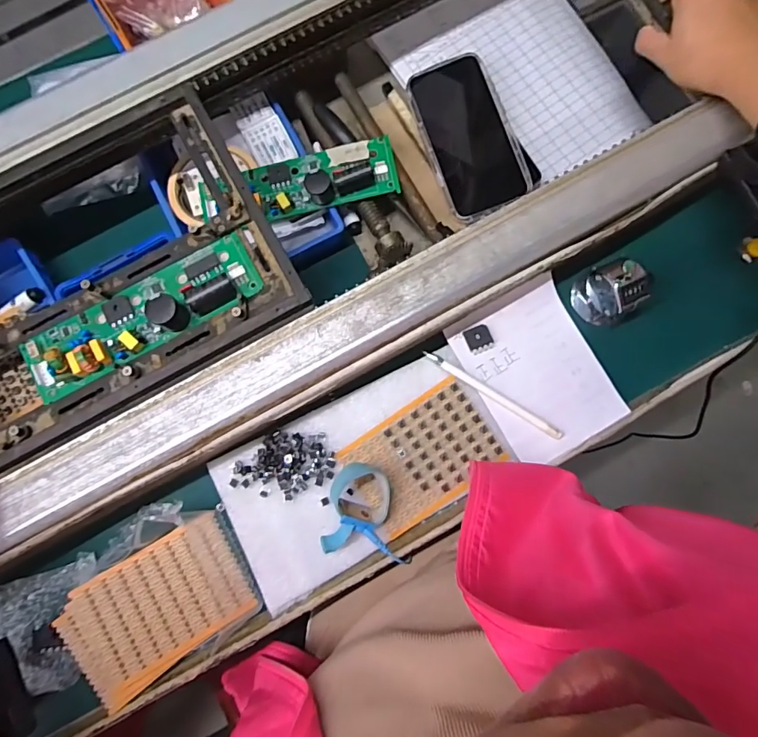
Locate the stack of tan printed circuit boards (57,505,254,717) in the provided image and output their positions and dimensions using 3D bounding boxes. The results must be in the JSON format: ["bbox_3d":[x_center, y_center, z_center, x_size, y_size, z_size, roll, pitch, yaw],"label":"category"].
[{"bbox_3d":[-0.178,0.193,0.370,0.140,0.005,0.092,-30,84,-5],"label":"stack of tan printed circuit boards"}]

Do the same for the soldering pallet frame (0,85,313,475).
[{"bbox_3d":[-0.236,-0.073,0.375,0.300,0.035,0.220,-29,84,-5],"label":"soldering pallet frame"}]

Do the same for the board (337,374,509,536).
[{"bbox_3d":[0.038,0.074,0.390,0.120,0.008,0.085,-33,84,-5],"label":"board"}]

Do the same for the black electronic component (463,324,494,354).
[{"bbox_3d":[0.086,-0.025,0.397,0.022,0.006,0.022,-22,83,-4],"label":"black electronic component"}]

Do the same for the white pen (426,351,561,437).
[{"bbox_3d":[0.097,0.022,0.390,0.131,0.006,0.008,32,83,3],"label":"white pen"}]

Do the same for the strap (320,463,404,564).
[{"bbox_3d":[-0.011,0.116,0.376,0.065,0.027,0.073,7,82,0],"label":"strap"}]

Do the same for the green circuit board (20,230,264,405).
[{"bbox_3d":[-0.185,-0.043,0.353,0.191,0.032,0.051,-28,84,-5],"label":"green circuit board"}]

